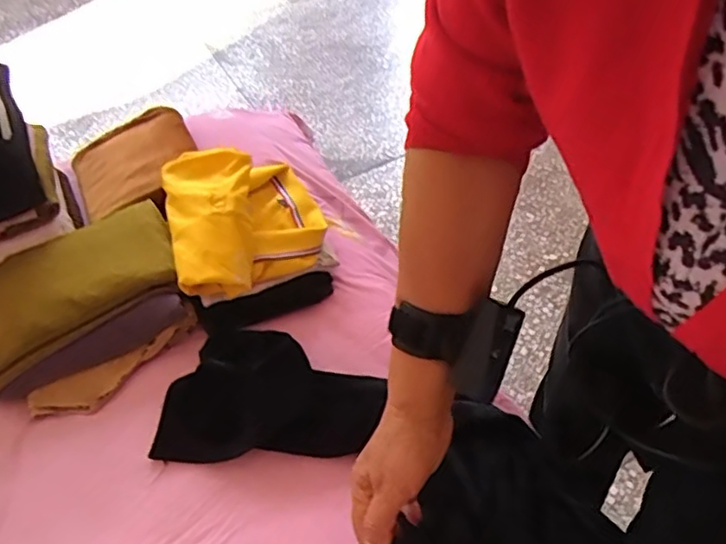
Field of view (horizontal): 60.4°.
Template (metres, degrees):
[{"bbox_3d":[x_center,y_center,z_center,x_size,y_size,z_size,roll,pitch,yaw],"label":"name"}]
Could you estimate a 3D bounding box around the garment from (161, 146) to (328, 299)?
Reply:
[{"bbox_3d":[-0.152,-0.075,0.807,0.188,0.079,0.217,-15,51,-9],"label":"garment"}]

